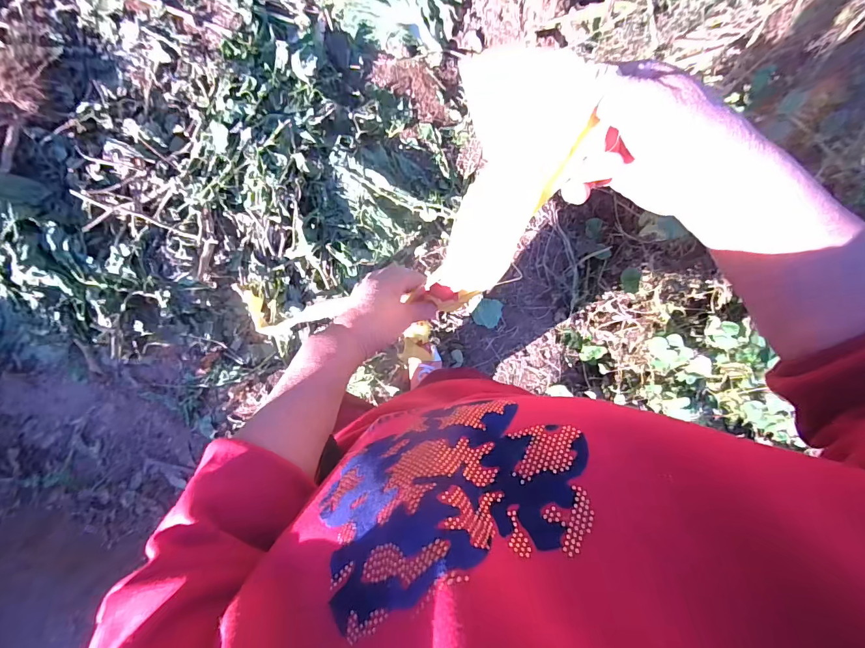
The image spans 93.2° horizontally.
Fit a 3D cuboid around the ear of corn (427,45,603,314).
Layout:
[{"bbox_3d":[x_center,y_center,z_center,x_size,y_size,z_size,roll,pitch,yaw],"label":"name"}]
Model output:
[{"bbox_3d":[0.041,-0.082,0.326,0.068,0.245,0.041,3,63,-8],"label":"ear of corn"}]

